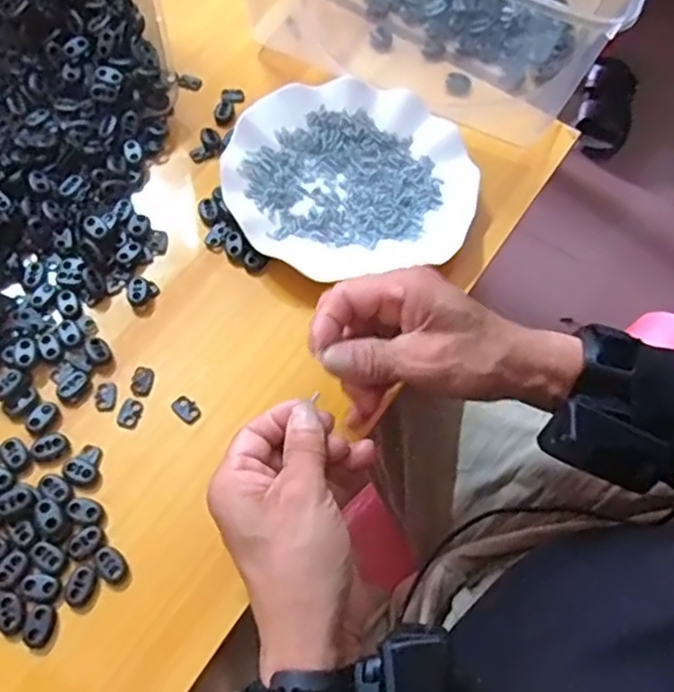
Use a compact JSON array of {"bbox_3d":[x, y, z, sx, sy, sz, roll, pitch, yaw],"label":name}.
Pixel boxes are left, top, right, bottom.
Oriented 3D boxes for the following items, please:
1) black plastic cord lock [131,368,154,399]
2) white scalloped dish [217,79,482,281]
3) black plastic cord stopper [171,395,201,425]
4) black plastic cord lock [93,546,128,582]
[{"bbox_3d":[-0.124,0.023,0.433,0.013,0.004,0.021,1,67,-1],"label":"black plastic cord lock"},{"bbox_3d":[0.010,-0.127,0.508,0.182,0.032,0.165,-12,67,-6],"label":"white scalloped dish"},{"bbox_3d":[-0.095,0.039,0.427,0.019,0.004,0.013,36,71,13],"label":"black plastic cord stopper"},{"bbox_3d":[-0.127,0.122,0.381,0.014,0.004,0.020,-38,73,-16],"label":"black plastic cord lock"}]

